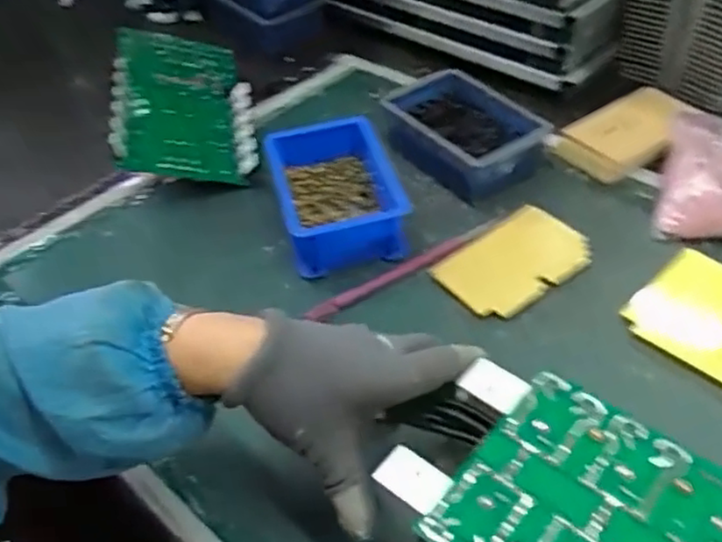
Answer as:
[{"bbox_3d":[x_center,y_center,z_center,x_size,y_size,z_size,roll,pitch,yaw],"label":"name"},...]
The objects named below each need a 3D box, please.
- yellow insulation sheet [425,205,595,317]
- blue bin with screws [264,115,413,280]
[{"bbox_3d":[0.128,-0.011,0.574,0.124,0.007,0.080,-33,51,-23],"label":"yellow insulation sheet"},{"bbox_3d":[-0.021,-0.070,0.612,0.103,0.054,0.148,-12,46,-4],"label":"blue bin with screws"}]

